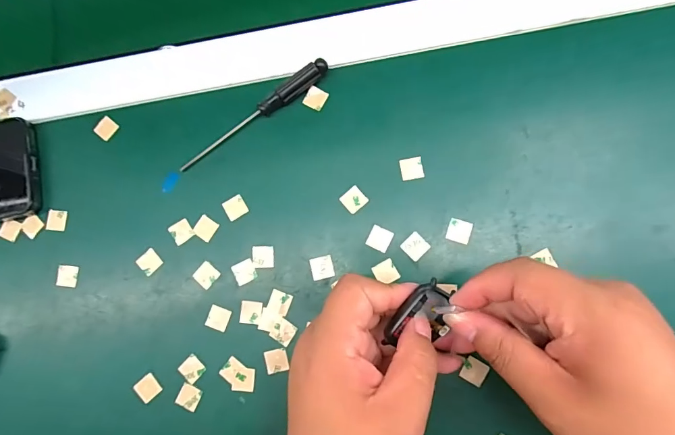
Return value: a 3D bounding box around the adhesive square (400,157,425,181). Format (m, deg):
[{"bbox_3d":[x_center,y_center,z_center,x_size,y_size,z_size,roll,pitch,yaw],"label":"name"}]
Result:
[{"bbox_3d":[0.054,-0.035,0.287,0.016,0.004,0.016,-11,82,4],"label":"adhesive square"}]

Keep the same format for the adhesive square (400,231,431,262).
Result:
[{"bbox_3d":[0.055,0.020,0.279,0.016,0.004,0.016,-44,81,-1],"label":"adhesive square"}]

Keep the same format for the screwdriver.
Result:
[{"bbox_3d":[-0.062,-0.075,0.297,0.130,0.014,0.011,-36,81,0],"label":"screwdriver"}]

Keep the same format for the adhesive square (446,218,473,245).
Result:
[{"bbox_3d":[0.085,0.009,0.278,0.016,0.004,0.016,16,85,7],"label":"adhesive square"}]

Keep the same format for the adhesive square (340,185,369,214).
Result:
[{"bbox_3d":[0.012,-0.013,0.287,0.016,0.004,0.016,-41,81,0],"label":"adhesive square"}]

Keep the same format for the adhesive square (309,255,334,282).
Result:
[{"bbox_3d":[-0.011,0.036,0.283,0.016,0.004,0.015,-14,82,4],"label":"adhesive square"}]

